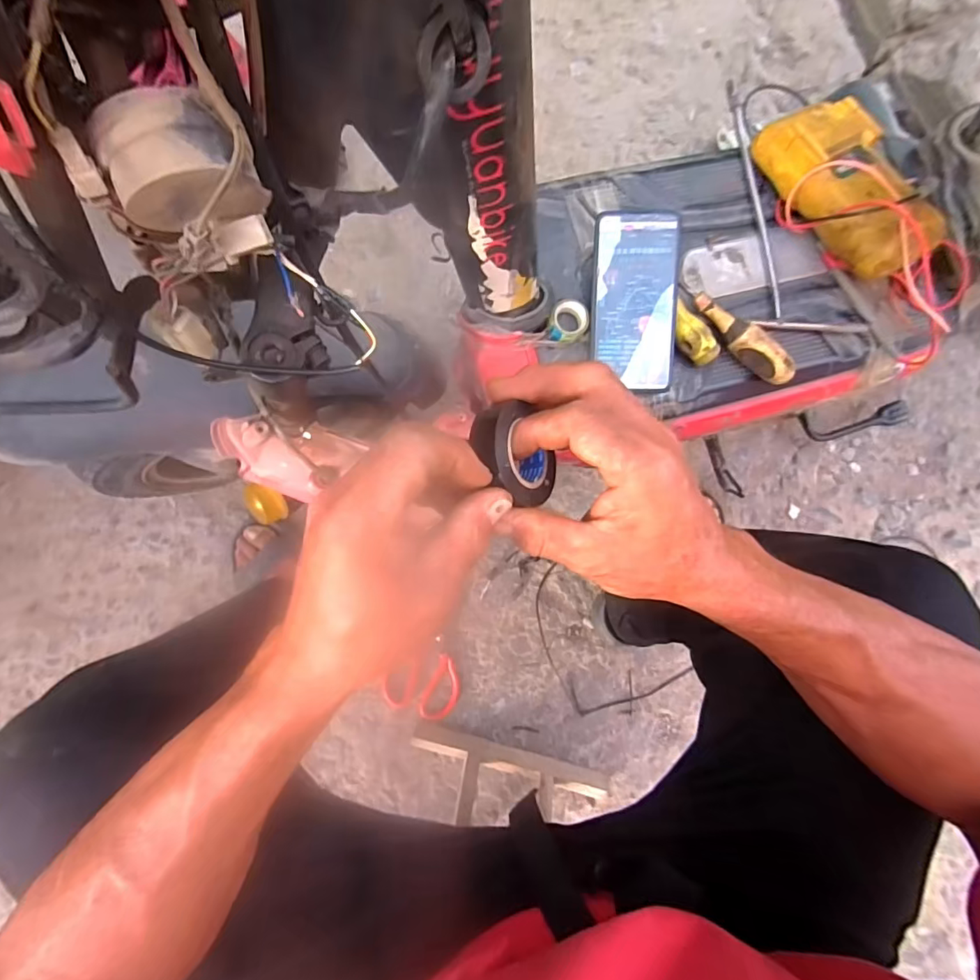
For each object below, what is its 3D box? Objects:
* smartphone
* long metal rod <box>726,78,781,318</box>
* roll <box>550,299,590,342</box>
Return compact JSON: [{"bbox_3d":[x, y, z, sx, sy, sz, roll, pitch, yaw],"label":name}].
[{"bbox_3d":[0.134,-0.175,0.472,0.074,0.008,0.159,2,94,9],"label":"smartphone"},{"bbox_3d":[0.269,-0.297,0.519,0.012,0.010,0.252,-9,83,-5],"label":"long metal rod"},{"bbox_3d":[0.074,-0.159,0.485,0.034,0.021,0.037,0,84,-4],"label":"roll"}]

